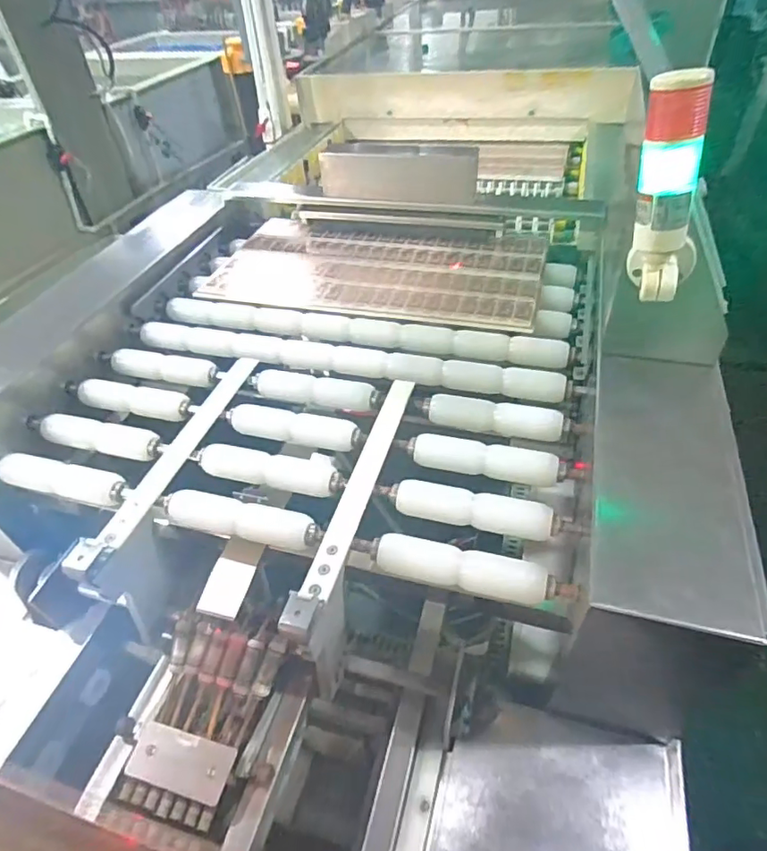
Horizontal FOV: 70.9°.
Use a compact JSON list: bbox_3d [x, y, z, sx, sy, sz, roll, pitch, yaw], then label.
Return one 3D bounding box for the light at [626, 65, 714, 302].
[{"bbox_3d":[0.299,-0.242,0.556,0.069,0.204,0.074,16,42,27],"label":"light"}]

